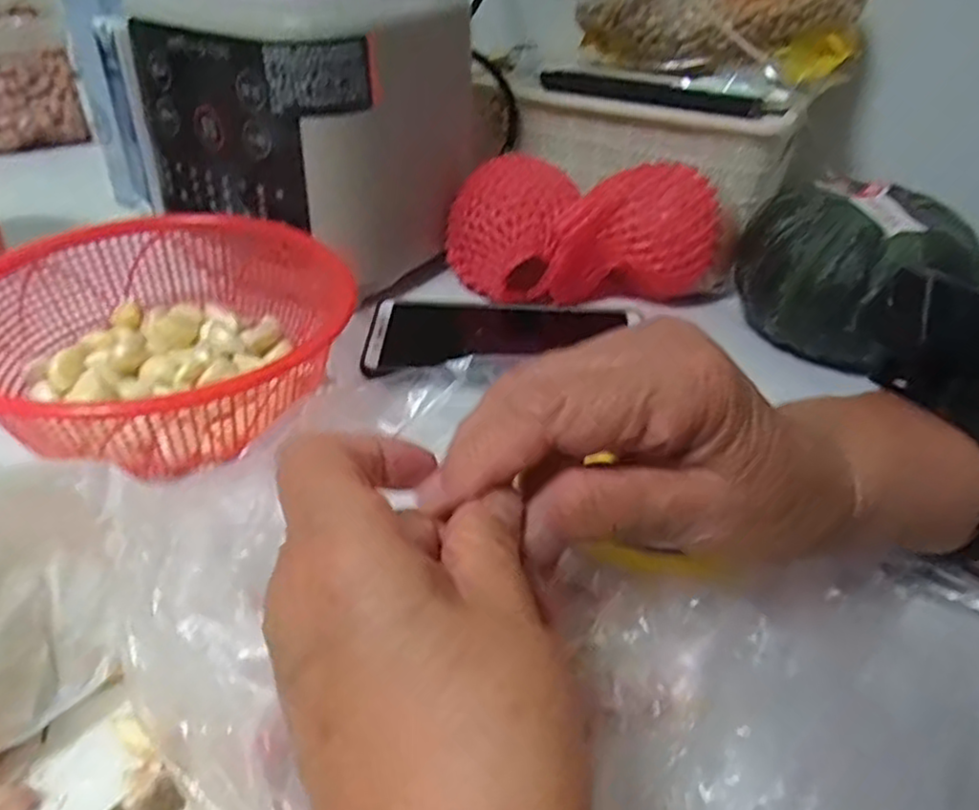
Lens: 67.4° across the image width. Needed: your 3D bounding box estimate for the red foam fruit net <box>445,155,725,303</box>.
[{"bbox_3d":[0.056,-0.103,0.438,0.159,0.071,0.068,7,37,6],"label":"red foam fruit net"}]

